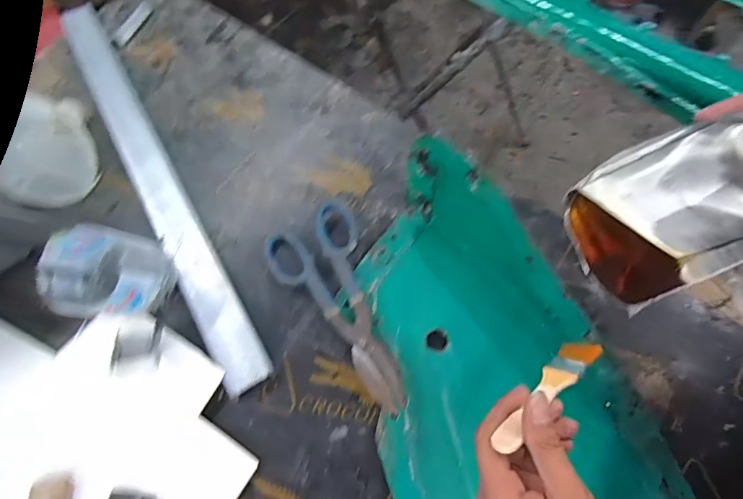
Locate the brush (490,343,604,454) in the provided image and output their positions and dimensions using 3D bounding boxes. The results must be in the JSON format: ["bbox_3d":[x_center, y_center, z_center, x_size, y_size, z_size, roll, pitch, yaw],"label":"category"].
[{"bbox_3d":[0.133,0.105,0.327,0.139,0.010,0.027,-25,21,-38],"label":"brush"}]

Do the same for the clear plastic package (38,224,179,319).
[{"bbox_3d":[-0.279,0.029,0.469,0.103,0.095,0.090,-12,65,-3],"label":"clear plastic package"}]

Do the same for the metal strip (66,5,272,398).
[{"bbox_3d":[-0.307,-0.123,0.596,0.054,0.009,0.691,-29,66,-11],"label":"metal strip"}]

